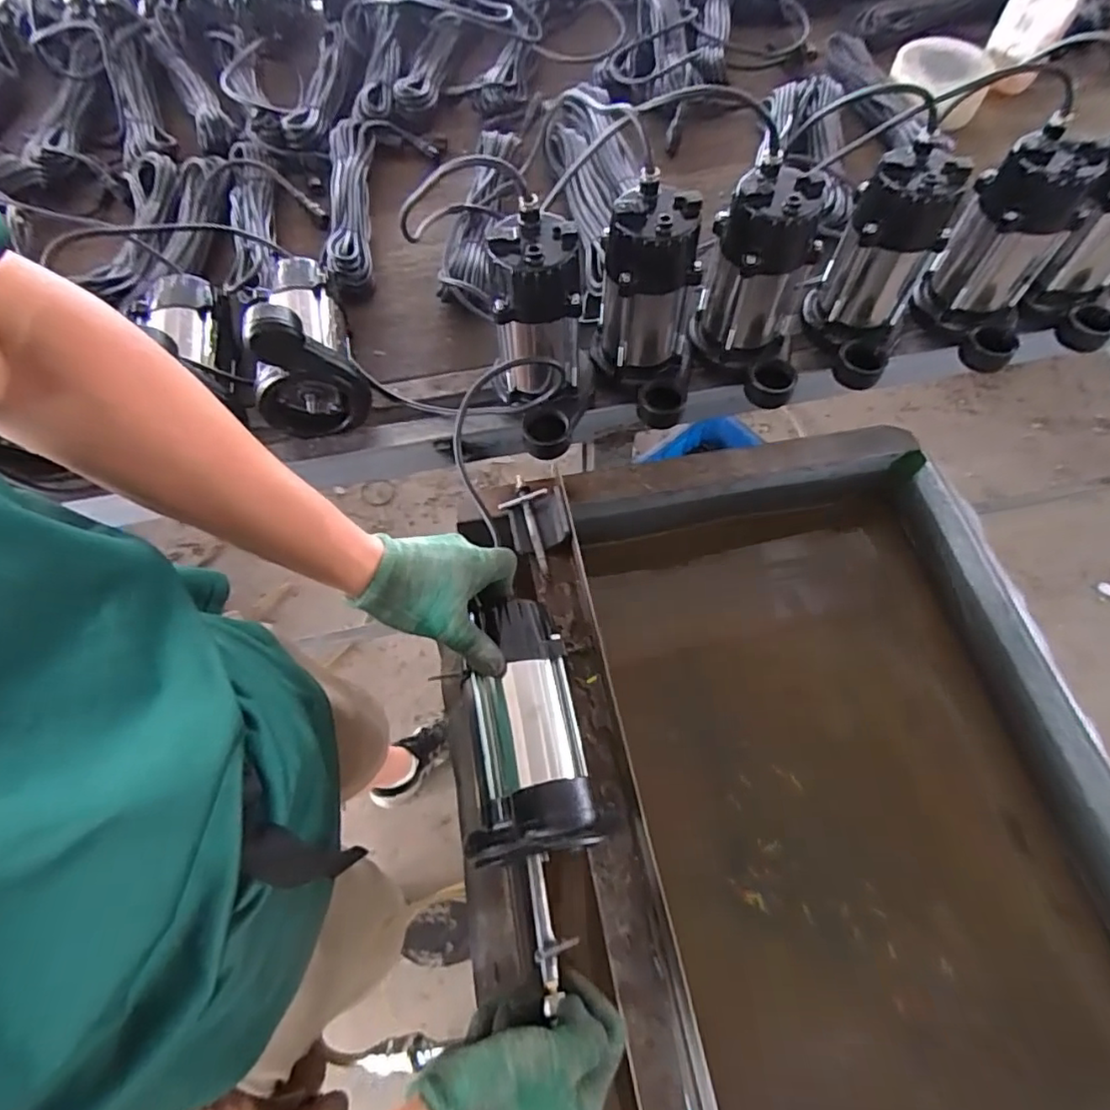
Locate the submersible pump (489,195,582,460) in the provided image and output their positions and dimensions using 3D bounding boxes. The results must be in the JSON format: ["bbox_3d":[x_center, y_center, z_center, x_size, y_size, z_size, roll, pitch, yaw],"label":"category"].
[{"bbox_3d":[-0.018,-0.216,0.629,0.100,0.205,0.147,-6,63,-2],"label":"submersible pump"}]

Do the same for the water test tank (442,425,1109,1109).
[{"bbox_3d":[0.241,0.283,0.642,0.555,0.302,0.770,-8,63,-4],"label":"water test tank"}]

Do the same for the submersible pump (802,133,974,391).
[{"bbox_3d":[0.357,-0.306,0.660,0.099,0.190,0.143,3,63,2],"label":"submersible pump"}]

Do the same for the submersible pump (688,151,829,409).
[{"bbox_3d":[0.228,-0.300,0.668,0.123,0.202,0.167,12,64,7],"label":"submersible pump"}]

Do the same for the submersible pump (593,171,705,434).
[{"bbox_3d":[0.107,-0.257,0.645,0.094,0.205,0.147,-23,65,-10],"label":"submersible pump"}]

